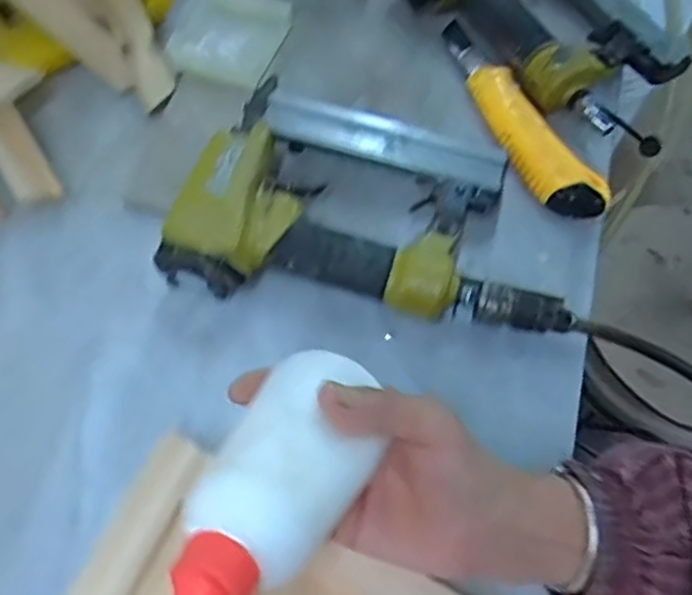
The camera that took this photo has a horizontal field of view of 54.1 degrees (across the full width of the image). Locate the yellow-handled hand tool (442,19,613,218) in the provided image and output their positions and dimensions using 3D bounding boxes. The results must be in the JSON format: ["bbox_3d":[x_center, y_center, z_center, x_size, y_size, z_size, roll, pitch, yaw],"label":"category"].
[{"bbox_3d":[0.112,-0.128,0.470,0.037,0.023,0.187,-25,65,-12],"label":"yellow-handled hand tool"}]

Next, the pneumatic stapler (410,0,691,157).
[{"bbox_3d":[0.151,-0.203,0.488,0.145,0.049,0.218,-28,66,-14],"label":"pneumatic stapler"}]

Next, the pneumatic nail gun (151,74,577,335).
[{"bbox_3d":[0.019,-0.058,0.423,0.235,0.049,0.134,9,63,4],"label":"pneumatic nail gun"}]

